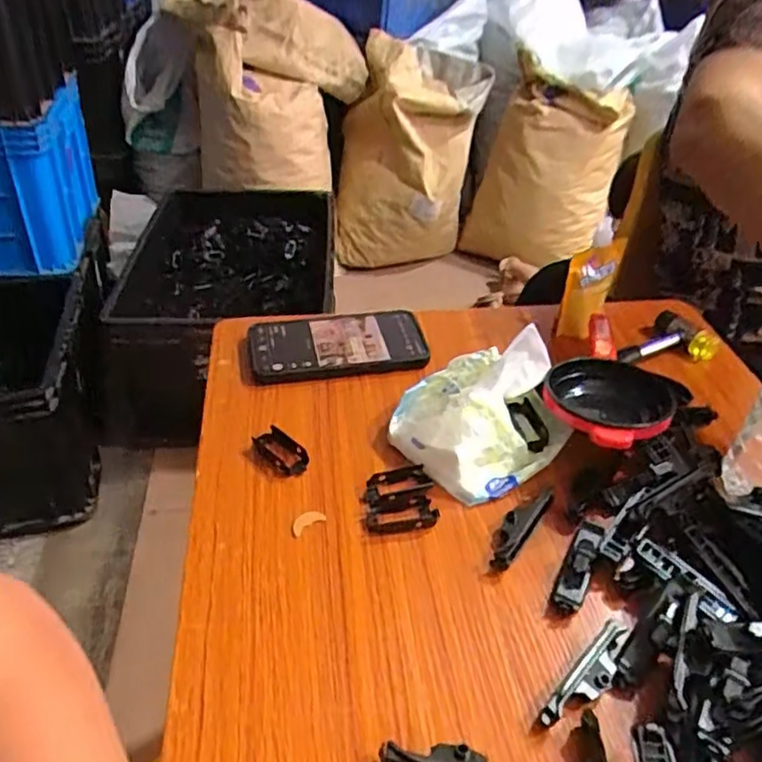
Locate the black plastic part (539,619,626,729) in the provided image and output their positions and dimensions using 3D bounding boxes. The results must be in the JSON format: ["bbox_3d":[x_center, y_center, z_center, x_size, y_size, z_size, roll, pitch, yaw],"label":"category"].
[{"bbox_3d":[0.118,0.166,0.368,0.018,0.016,0.077,33,47,33],"label":"black plastic part"}]

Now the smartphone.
[{"bbox_3d":[-0.041,-0.035,0.614,0.158,0.017,0.081,-4,39,-8],"label":"smartphone"}]

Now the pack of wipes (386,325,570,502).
[{"bbox_3d":[0.078,0.011,0.500,0.125,0.090,0.109,-25,45,-28],"label":"pack of wipes"}]

